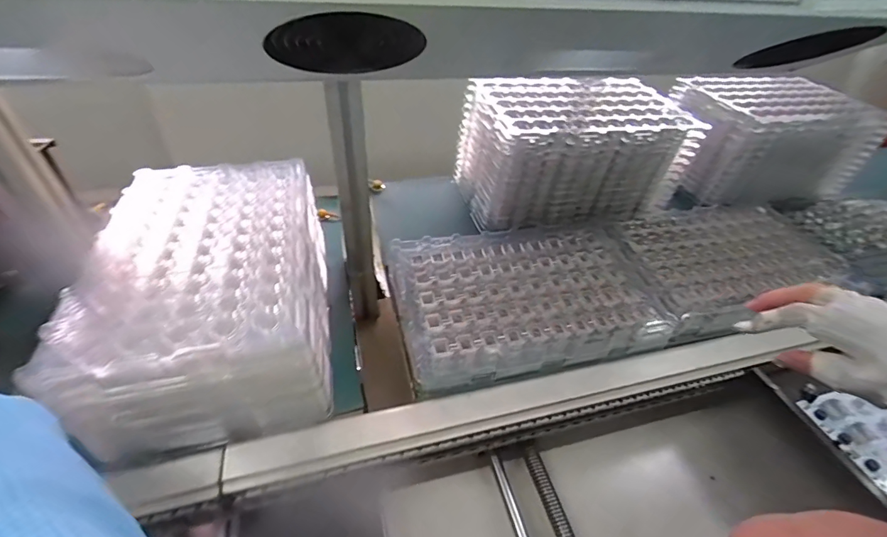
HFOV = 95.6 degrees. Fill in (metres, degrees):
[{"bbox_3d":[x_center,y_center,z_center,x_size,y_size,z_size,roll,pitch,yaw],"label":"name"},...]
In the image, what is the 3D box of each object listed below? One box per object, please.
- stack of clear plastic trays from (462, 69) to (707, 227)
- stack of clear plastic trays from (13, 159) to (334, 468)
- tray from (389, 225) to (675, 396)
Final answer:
[{"bbox_3d":[0.213,-0.197,0.690,0.336,0.168,0.191,-3,45,-9],"label":"stack of clear plastic trays"},{"bbox_3d":[-0.261,0.010,0.477,0.221,0.121,0.346,-7,46,-13],"label":"stack of clear plastic trays"},{"bbox_3d":[0.110,0.029,0.545,0.336,0.039,0.216,-8,48,-11],"label":"tray"}]

